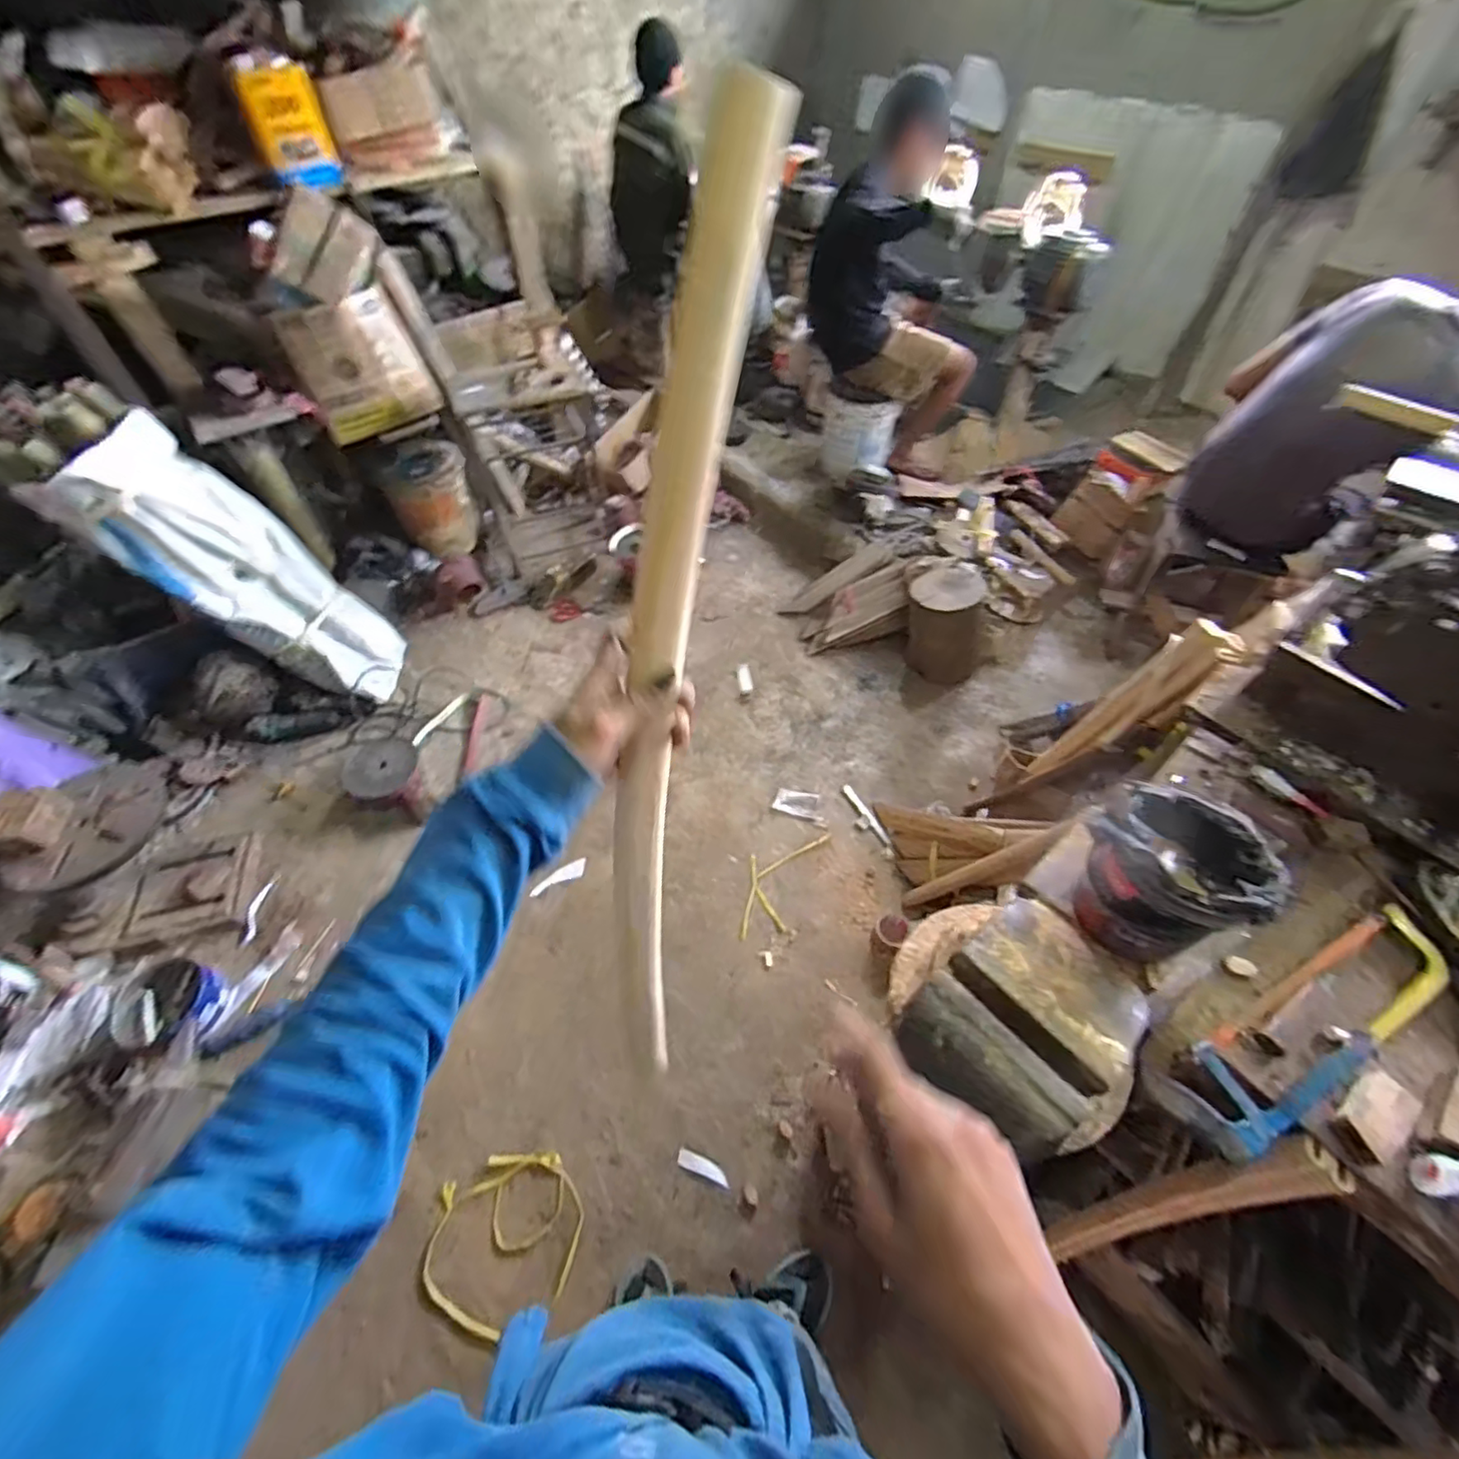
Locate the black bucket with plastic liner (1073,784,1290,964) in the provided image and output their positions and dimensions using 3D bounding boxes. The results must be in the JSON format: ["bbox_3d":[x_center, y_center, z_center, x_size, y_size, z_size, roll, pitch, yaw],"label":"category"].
[{"bbox_3d":[0.408,0.139,0.590,0.114,0.127,0.128,-10,53,-6],"label":"black bucket with plastic liner"}]

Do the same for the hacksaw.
[{"bbox_3d":[0.679,0.352,0.725,0.429,0.047,0.114,-22,55,-15],"label":"hacksaw"}]

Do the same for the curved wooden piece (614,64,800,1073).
[{"bbox_3d":[-0.042,-0.002,0.428,0.059,0.664,0.016,-8,31,-31],"label":"curved wooden piece"}]

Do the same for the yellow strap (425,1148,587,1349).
[{"bbox_3d":[-0.430,0.984,1.195,0.303,0.038,0.278,-3,53,-1],"label":"yellow strap"}]

